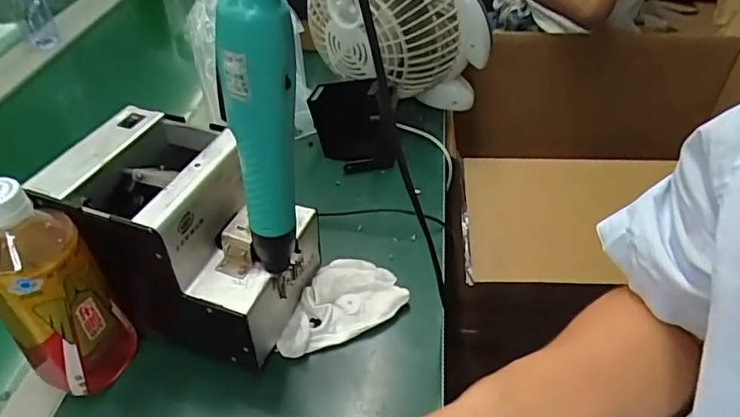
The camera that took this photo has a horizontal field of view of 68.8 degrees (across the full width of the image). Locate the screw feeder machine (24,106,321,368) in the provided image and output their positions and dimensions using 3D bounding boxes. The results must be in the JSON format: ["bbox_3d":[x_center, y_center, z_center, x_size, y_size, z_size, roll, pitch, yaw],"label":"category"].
[{"bbox_3d":[-0.148,0.027,0.456,0.175,0.154,0.123,13,43,14],"label":"screw feeder machine"}]

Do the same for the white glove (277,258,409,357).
[{"bbox_3d":[-0.031,0.085,0.486,0.118,0.026,0.068,-23,46,-23],"label":"white glove"}]

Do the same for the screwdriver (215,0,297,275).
[{"bbox_3d":[-0.062,-0.048,0.321,0.040,0.214,0.036,-14,43,-15],"label":"screwdriver"}]

